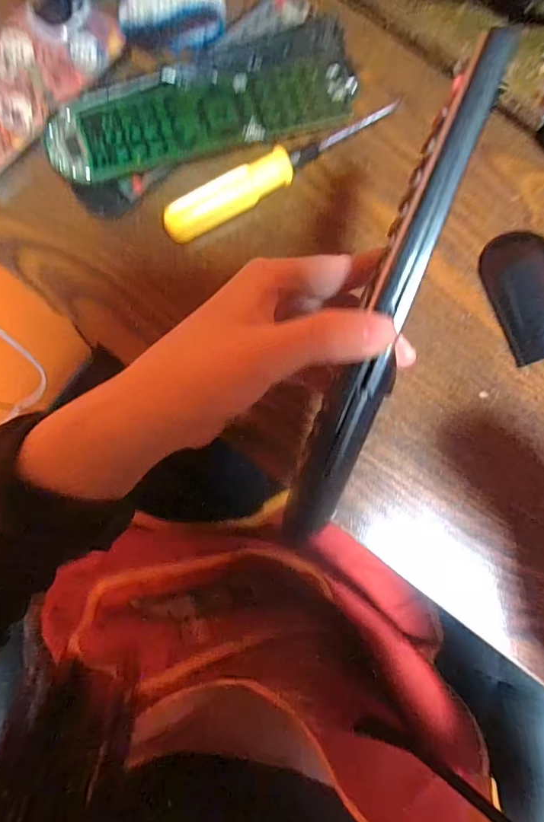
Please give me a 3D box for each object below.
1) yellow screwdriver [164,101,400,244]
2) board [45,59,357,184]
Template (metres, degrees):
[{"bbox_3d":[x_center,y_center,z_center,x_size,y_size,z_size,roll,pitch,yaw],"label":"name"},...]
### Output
[{"bbox_3d":[0.006,-0.146,0.260,0.153,0.020,0.017,-29,85,-1],"label":"yellow screwdriver"},{"bbox_3d":[-0.038,-0.177,0.257,0.181,0.006,0.044,-18,94,-9],"label":"board"}]

